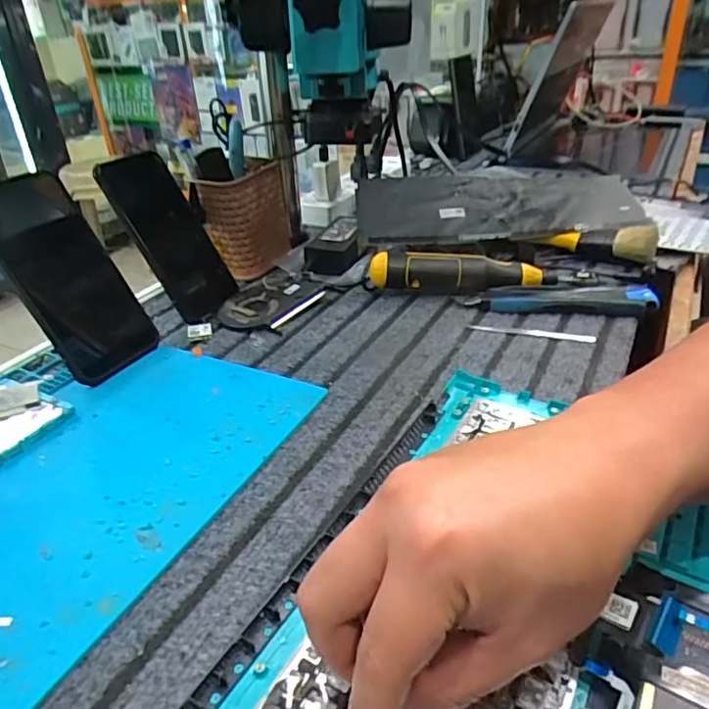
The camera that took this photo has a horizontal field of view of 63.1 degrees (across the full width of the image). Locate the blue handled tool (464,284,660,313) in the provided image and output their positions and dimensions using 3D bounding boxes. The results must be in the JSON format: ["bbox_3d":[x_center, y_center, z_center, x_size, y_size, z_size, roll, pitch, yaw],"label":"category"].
[{"bbox_3d":[0.187,-0.050,0.526,0.159,0.021,0.033,3,32,8],"label":"blue handled tool"}]

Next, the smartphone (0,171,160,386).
[{"bbox_3d":[-0.228,-0.062,0.461,0.016,0.164,0.081,-17,19,39],"label":"smartphone"}]

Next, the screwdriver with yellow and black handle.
[{"bbox_3d":[0.121,-0.076,0.554,0.208,0.041,0.035,0,32,4],"label":"screwdriver with yellow and black handle"}]

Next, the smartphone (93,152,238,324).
[{"bbox_3d":[-0.176,-0.115,0.557,0.011,0.159,0.086,-23,14,36],"label":"smartphone"}]

